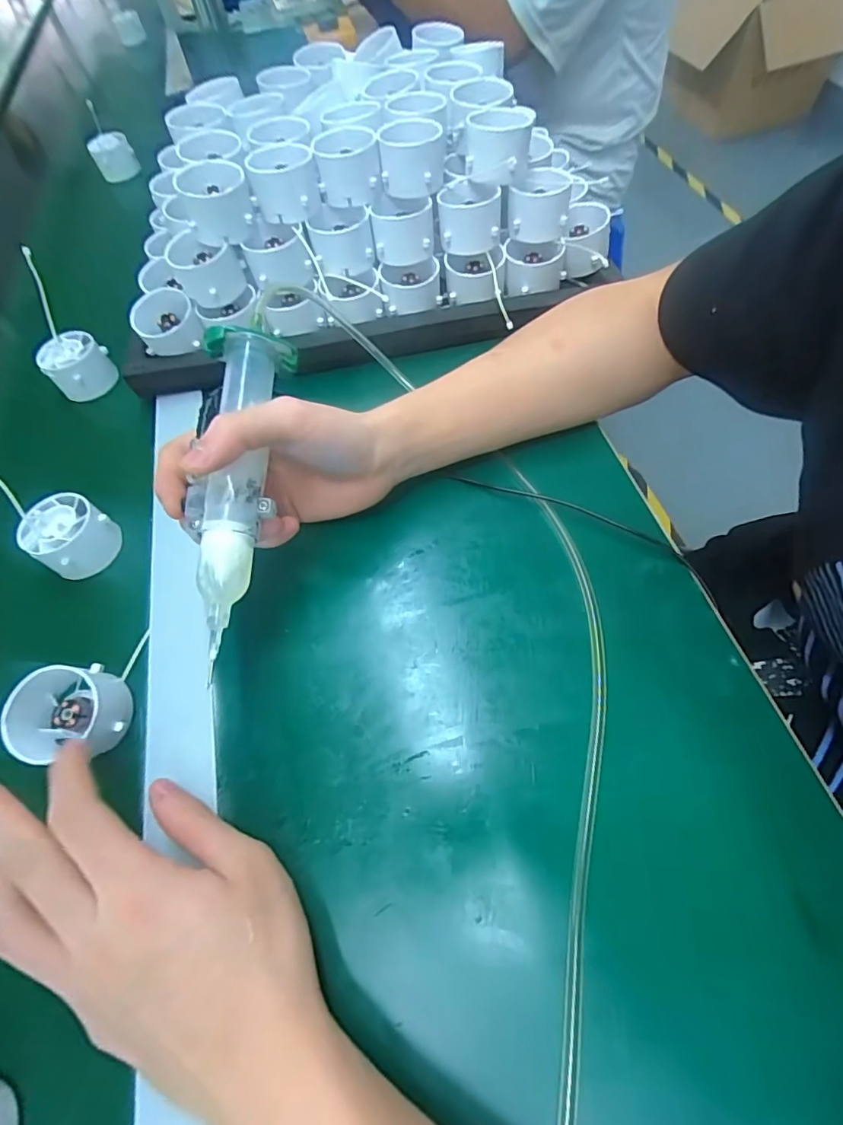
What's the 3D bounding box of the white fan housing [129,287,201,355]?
[{"bbox_3d":[-0.211,-0.196,0.424,0.049,0.040,0.047,-24,63,-10],"label":"white fan housing"}]

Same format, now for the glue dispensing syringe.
[{"bbox_3d":[-0.099,-0.042,0.266,0.041,0.023,0.178,1,75,4],"label":"glue dispensing syringe"}]

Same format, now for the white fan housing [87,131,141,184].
[{"bbox_3d":[-0.413,-0.548,0.683,0.054,0.044,0.051,-31,61,-11],"label":"white fan housing"}]

